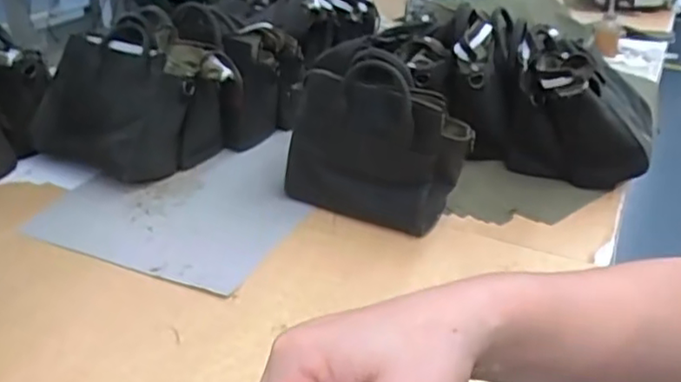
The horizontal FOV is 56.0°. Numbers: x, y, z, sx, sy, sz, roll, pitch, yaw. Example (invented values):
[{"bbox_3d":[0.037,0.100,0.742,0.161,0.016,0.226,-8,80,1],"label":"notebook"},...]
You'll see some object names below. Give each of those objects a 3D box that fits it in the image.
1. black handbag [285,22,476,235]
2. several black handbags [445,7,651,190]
[{"bbox_3d":[0.052,-0.079,0.951,0.270,0.238,0.080,14,33,18],"label":"black handbag"},{"bbox_3d":[0.352,-0.147,1.117,0.363,0.228,0.217,13,32,17],"label":"several black handbags"}]

